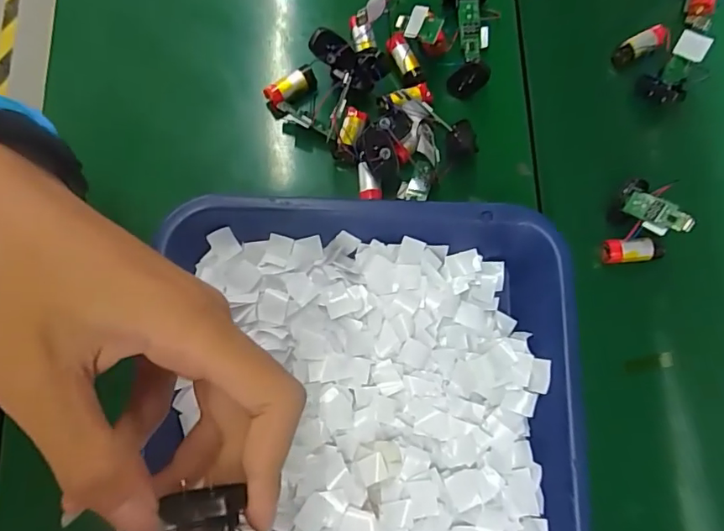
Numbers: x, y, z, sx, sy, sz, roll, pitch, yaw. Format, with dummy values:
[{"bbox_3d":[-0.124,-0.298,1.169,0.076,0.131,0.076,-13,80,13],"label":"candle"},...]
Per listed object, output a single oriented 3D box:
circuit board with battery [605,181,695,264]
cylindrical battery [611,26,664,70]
[{"bbox_3d":[0.179,-0.032,0.323,0.035,0.041,0.052,-1,78,0],"label":"circuit board with battery"},{"bbox_3d":[0.201,-0.159,0.369,0.037,0.015,0.017,-34,80,-6],"label":"cylindrical battery"}]

